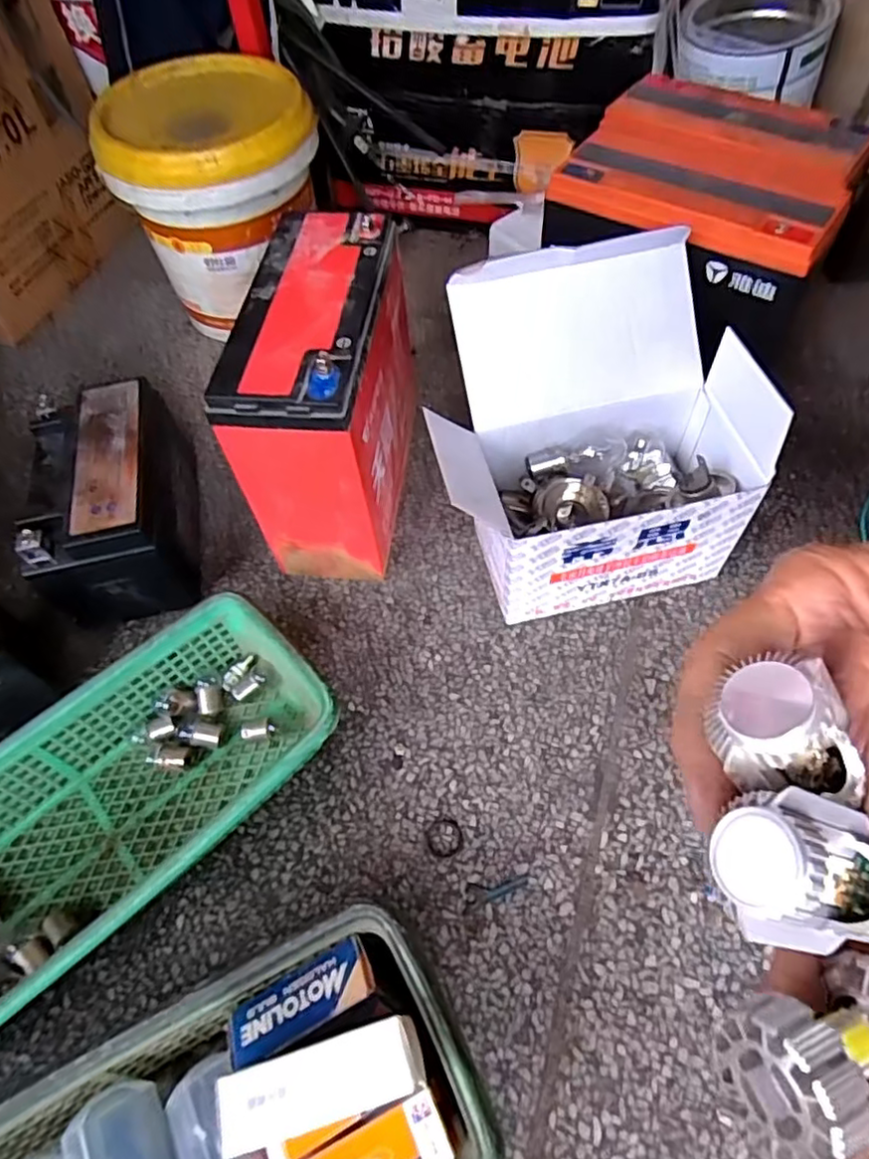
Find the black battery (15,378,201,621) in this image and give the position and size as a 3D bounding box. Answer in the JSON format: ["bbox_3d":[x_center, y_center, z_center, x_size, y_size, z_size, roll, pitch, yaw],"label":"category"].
[{"bbox_3d":[-0.227,-0.055,0.462,0.088,0.095,0.144,-12,58,-4],"label":"black battery"}]

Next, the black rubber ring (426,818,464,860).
[{"bbox_3d":[0.006,0.151,0.377,0.022,0.004,0.022,-2,58,3],"label":"black rubber ring"}]

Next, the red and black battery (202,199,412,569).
[{"bbox_3d":[-0.068,-0.116,0.448,0.077,0.177,0.171,5,59,7],"label":"red and black battery"}]

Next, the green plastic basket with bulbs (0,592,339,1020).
[{"bbox_3d":[-0.191,0.139,0.361,0.282,0.063,0.124,-40,64,-19],"label":"green plastic basket with bulbs"}]

